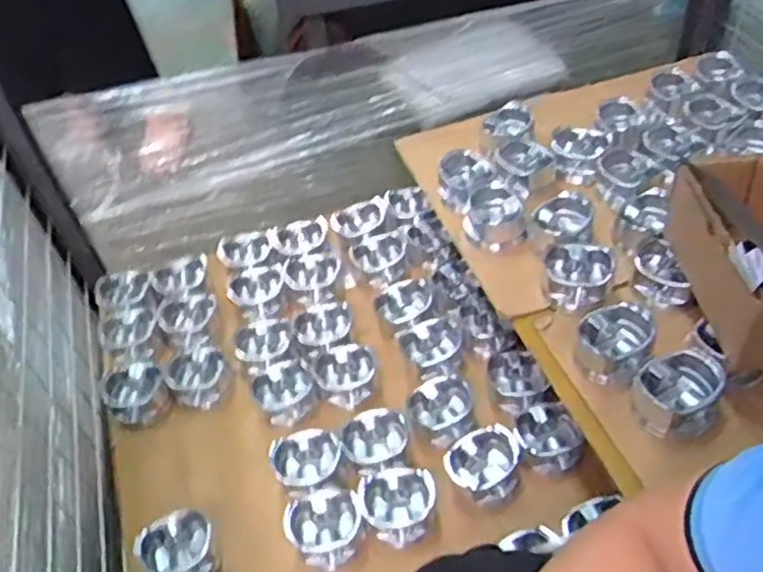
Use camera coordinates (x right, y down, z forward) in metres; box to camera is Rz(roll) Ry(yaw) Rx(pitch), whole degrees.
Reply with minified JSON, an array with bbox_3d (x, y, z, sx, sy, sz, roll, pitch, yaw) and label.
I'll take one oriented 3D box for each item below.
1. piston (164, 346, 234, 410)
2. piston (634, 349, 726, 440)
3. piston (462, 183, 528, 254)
[{"bbox_3d":[-0.228,0.114,0.896,0.076,0.052,0.072,-3,48,4],"label":"piston"},{"bbox_3d":[0.278,0.100,0.670,0.071,0.045,0.069,-12,48,-4],"label":"piston"},{"bbox_3d":[0.137,-0.082,0.872,0.072,0.047,0.078,-3,48,4],"label":"piston"}]

